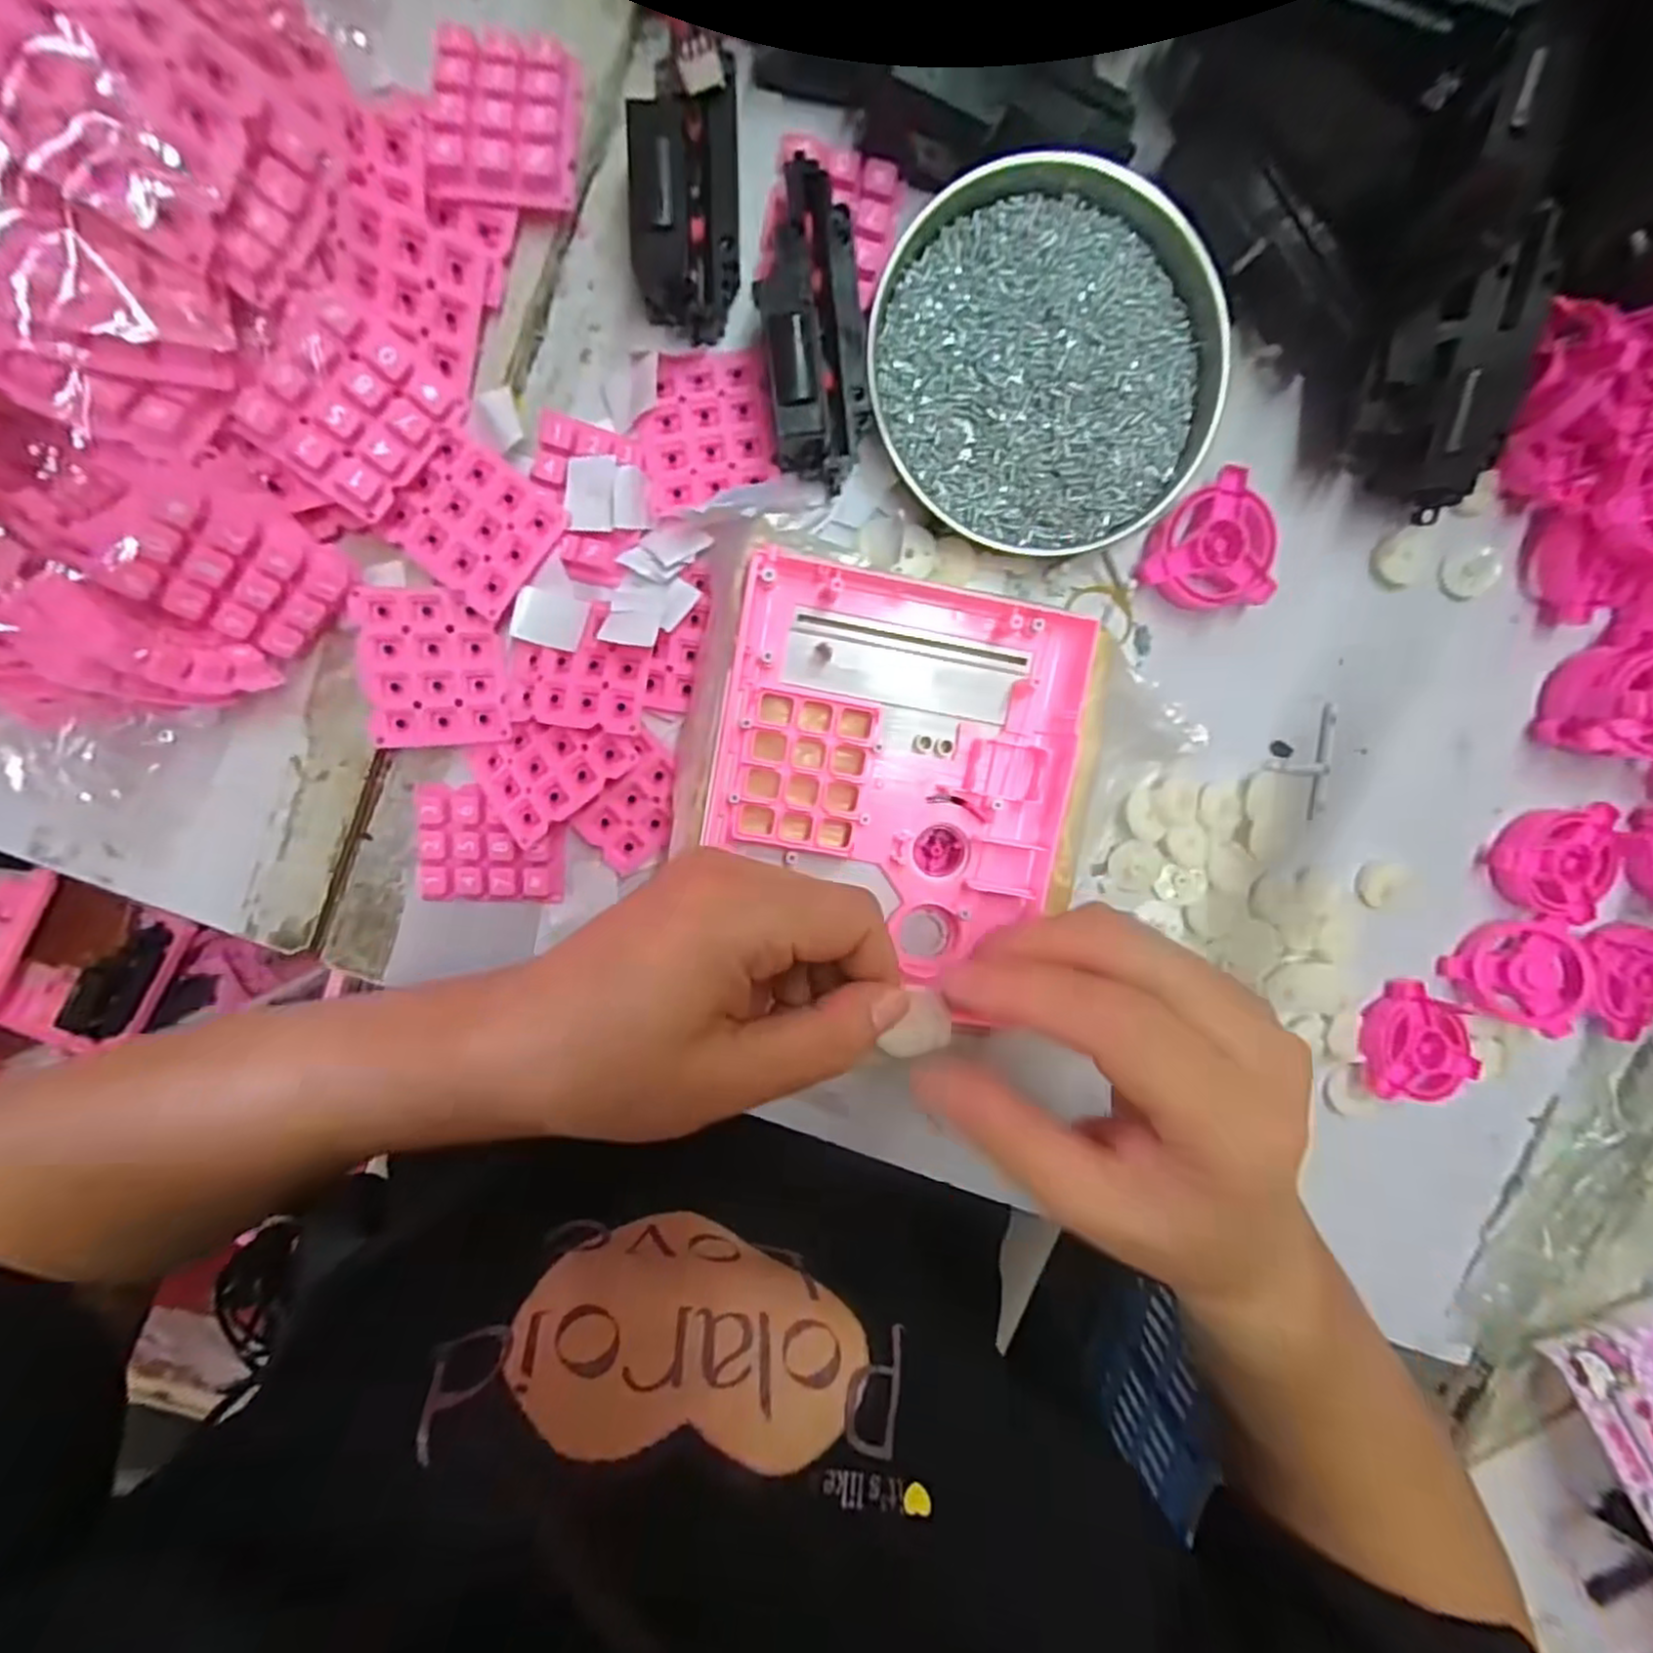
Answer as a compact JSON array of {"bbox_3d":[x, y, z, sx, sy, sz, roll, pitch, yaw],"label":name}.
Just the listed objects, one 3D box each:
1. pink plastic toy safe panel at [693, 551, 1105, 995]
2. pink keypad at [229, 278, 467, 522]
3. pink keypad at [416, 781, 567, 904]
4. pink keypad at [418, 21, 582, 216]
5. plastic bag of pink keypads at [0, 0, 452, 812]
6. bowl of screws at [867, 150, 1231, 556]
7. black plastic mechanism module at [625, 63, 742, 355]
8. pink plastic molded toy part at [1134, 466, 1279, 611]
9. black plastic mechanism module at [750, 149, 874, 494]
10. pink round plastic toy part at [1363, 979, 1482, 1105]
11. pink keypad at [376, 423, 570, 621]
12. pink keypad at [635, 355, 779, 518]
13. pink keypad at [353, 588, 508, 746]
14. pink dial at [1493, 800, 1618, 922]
[{"bbox_3d":[0.026,-0.021,0.270,0.134,0.019,0.145,11,95,-5],"label":"pink plastic toy safe panel"},{"bbox_3d":[-0.164,-0.146,0.238,0.052,0.013,0.058,37,78,-28],"label":"pink keypad"},{"bbox_3d":[-0.141,0.008,0.291,0.059,0.007,0.048,1,98,-4],"label":"pink keypad"},{"bbox_3d":[-0.112,-0.246,0.243,0.046,0.012,0.057,2,88,-11],"label":"pink keypad"},{"bbox_3d":[-0.243,-0.157,0.204,0.194,0.116,0.233,37,95,-8],"label":"plastic bag of pink keypads"},{"bbox_3d":[0.088,-0.182,0.273,0.134,0.023,0.128,-1,98,-4],"label":"bowl of screws"},{"bbox_3d":[-0.050,-0.223,0.251,0.036,0.038,0.074,1,98,-4],"label":"black plastic mechanism module"},{"bbox_3d":[0.158,-0.119,0.291,0.051,0.016,0.053,-7,99,-3],"label":"pink plastic molded toy part"},{"bbox_3d":[-0.006,-0.181,0.256,0.036,0.034,0.098,-8,99,-2],"label":"black plastic mechanism module"},{"bbox_3d":[0.281,0.100,0.326,0.052,0.015,0.051,-1,98,-4],"label":"pink round plastic toy part"},{"bbox_3d":[-0.132,-0.114,0.265,0.050,0.012,0.049,36,95,-8],"label":"pink keypad"},{"bbox_3d":[-0.047,-0.154,0.271,0.051,0.013,0.055,-10,99,-2],"label":"pink keypad"},{"bbox_3d":[-0.154,-0.062,0.271,0.050,0.014,0.058,-3,99,-3],"label":"pink keypad"},{"bbox_3d":[0.335,0.017,0.322,0.042,0.017,0.051,-1,98,-4],"label":"pink dial"}]

